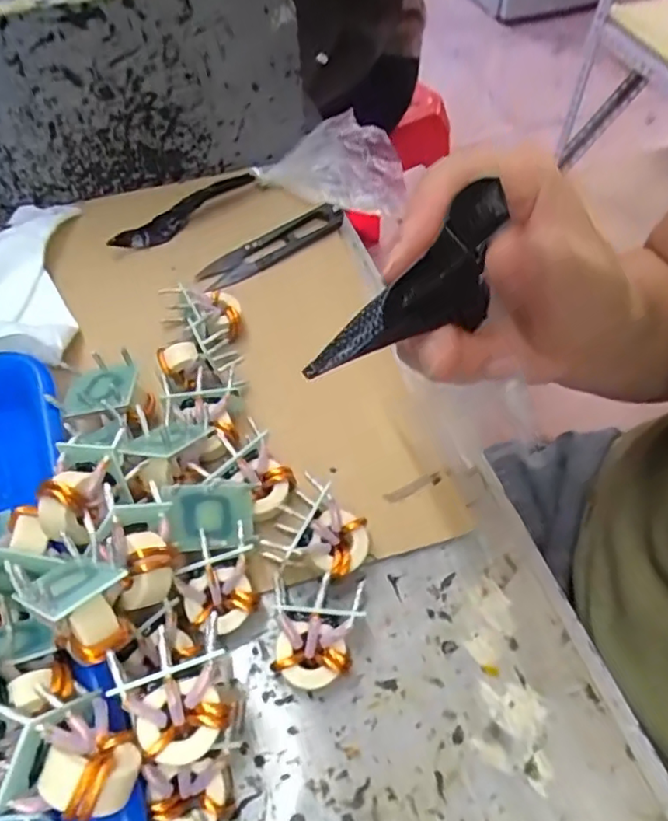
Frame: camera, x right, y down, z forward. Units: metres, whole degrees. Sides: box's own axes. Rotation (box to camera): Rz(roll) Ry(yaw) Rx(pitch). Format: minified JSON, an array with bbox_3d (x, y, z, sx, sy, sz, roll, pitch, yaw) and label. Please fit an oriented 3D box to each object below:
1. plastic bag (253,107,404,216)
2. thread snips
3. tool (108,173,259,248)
[{"bbox_3d":[0.006,-0.163,0.406,0.106,0.044,0.057,25,59,17],"label":"plastic bag"},{"bbox_3d":[-0.039,-0.103,0.379,0.099,0.017,0.023,-31,60,-19],"label":"thread snips"},{"bbox_3d":[-0.099,-0.131,0.400,0.104,0.020,0.010,-34,61,-21],"label":"tool"}]

